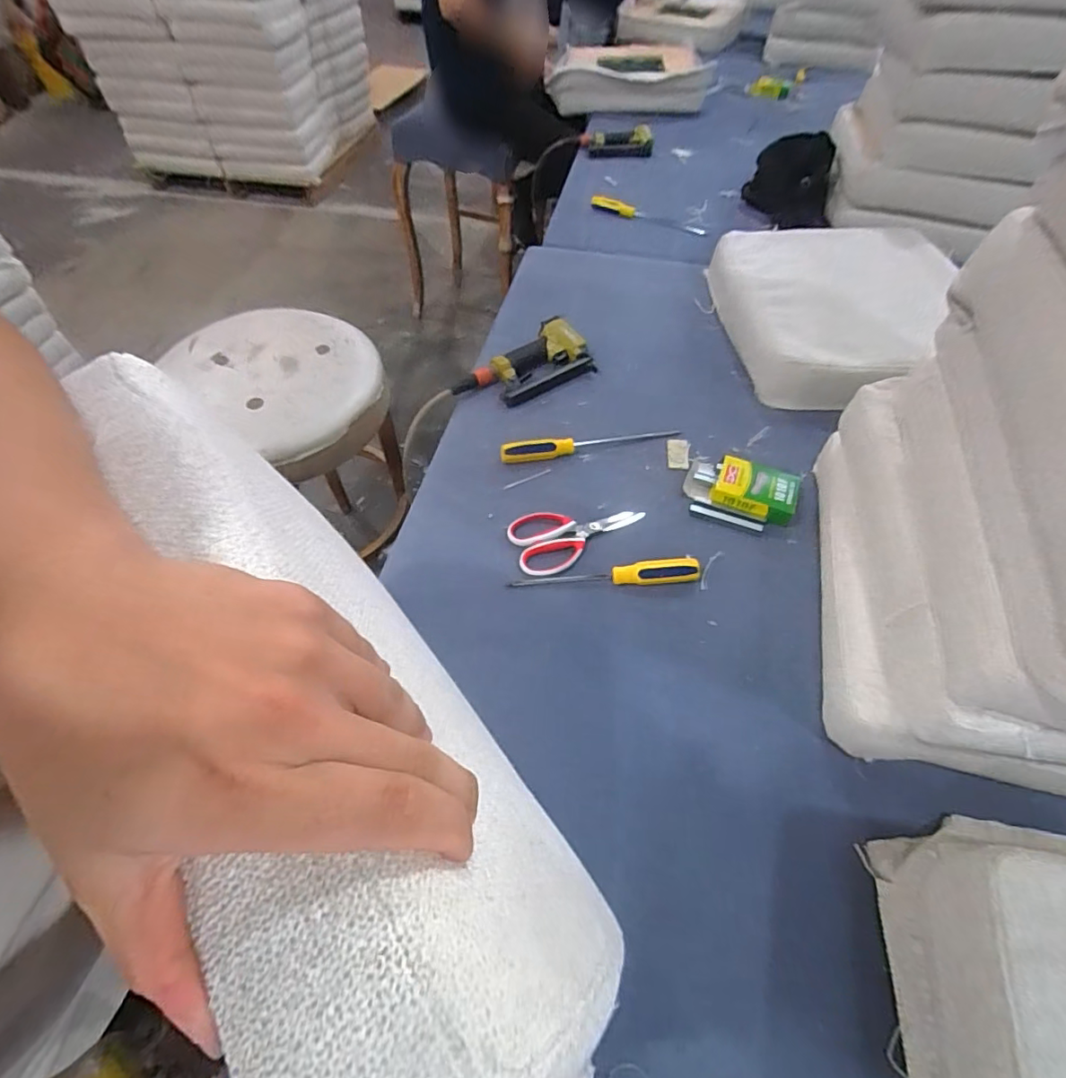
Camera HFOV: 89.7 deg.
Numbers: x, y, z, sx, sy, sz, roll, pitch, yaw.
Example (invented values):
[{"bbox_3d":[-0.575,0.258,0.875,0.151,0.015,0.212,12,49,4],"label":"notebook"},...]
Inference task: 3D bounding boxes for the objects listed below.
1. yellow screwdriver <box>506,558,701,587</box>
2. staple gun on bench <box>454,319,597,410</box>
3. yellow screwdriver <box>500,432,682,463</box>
[{"bbox_3d":[0.094,0.051,0.698,0.241,0.023,0.029,-4,55,-4],"label":"yellow screwdriver"},{"bbox_3d":[-0.015,-0.298,0.931,0.236,0.046,0.126,-30,60,-20],"label":"staple gun on bench"},{"bbox_3d":[0.091,-0.152,0.836,0.285,0.026,0.029,-9,55,-7],"label":"yellow screwdriver"}]

